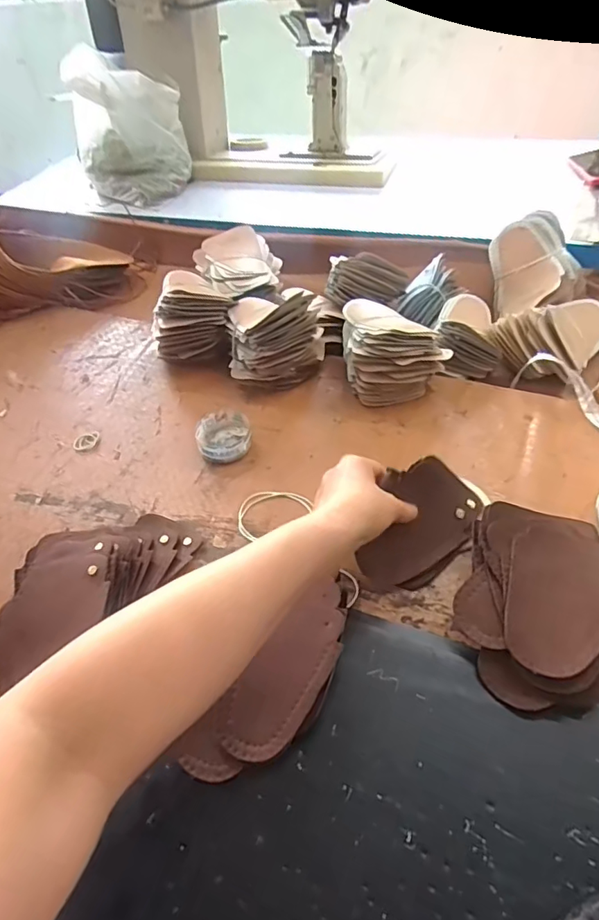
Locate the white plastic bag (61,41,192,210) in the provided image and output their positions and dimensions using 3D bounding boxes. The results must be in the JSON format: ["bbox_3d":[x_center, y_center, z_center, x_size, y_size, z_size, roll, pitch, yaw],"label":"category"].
[{"bbox_3d":[-0.327,-0.637,0.998,0.206,0.202,0.179,-18,48,-12],"label":"white plastic bag"}]

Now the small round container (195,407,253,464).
[{"bbox_3d":[-0.090,-0.031,0.623,0.063,0.022,0.077,-11,47,-5],"label":"small round container"}]

